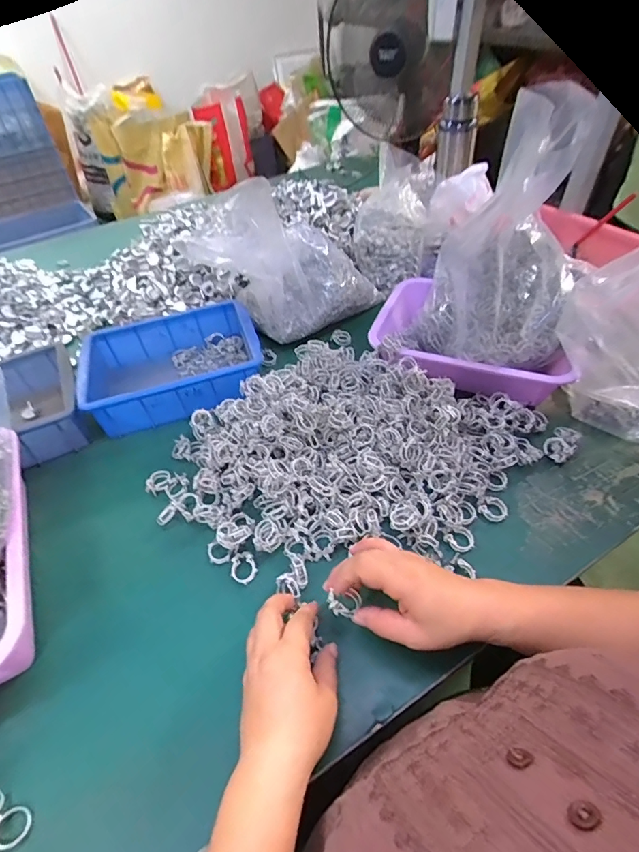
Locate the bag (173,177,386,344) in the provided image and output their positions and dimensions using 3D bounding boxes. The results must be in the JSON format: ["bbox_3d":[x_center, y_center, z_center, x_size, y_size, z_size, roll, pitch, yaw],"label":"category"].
[{"bbox_3d":[-0.055,-0.278,0.684,0.240,0.178,0.203,30,56,28],"label":"bag"}]

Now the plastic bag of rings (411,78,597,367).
[{"bbox_3d":[0.216,-0.209,0.497,0.170,0.276,0.145,9,49,13],"label":"plastic bag of rings"}]

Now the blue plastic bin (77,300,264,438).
[{"bbox_3d":[-0.214,-0.092,0.638,0.250,0.072,0.184,-13,48,-8],"label":"blue plastic bin"}]

